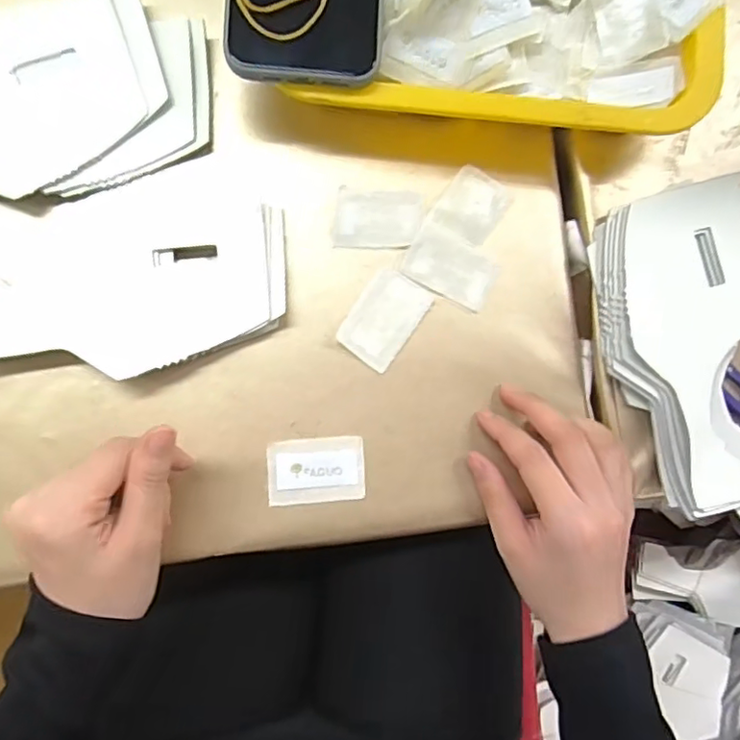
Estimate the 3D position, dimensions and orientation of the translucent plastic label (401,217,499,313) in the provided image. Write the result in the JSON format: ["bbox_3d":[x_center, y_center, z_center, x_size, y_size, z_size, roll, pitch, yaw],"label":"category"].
[{"bbox_3d":[0.048,-0.061,0.355,0.053,0.004,0.035,28,85,-5],"label":"translucent plastic label"}]

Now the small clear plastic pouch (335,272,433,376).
[{"bbox_3d":[0.008,-0.030,0.349,0.037,0.004,0.055,36,85,-4],"label":"small clear plastic pouch"}]

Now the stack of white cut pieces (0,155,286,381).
[{"bbox_3d":[-0.143,-0.052,0.327,0.189,0.018,0.108,-14,90,-7],"label":"stack of white cut pieces"}]

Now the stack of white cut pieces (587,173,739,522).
[{"bbox_3d":[0.189,-0.010,0.358,0.098,0.034,0.192,-11,90,-7],"label":"stack of white cut pieces"}]

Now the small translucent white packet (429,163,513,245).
[{"bbox_3d":[0.061,-0.098,0.358,0.036,0.004,0.043,36,79,-8],"label":"small translucent white packet"}]

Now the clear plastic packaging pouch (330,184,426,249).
[{"bbox_3d":[0.006,-0.089,0.353,0.052,0.006,0.036,4,88,-7],"label":"clear plastic packaging pouch"}]

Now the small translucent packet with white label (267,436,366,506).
[{"bbox_3d":[-0.031,0.058,0.345,0.054,0.005,0.036,-3,82,-2],"label":"small translucent packet with white label"}]

